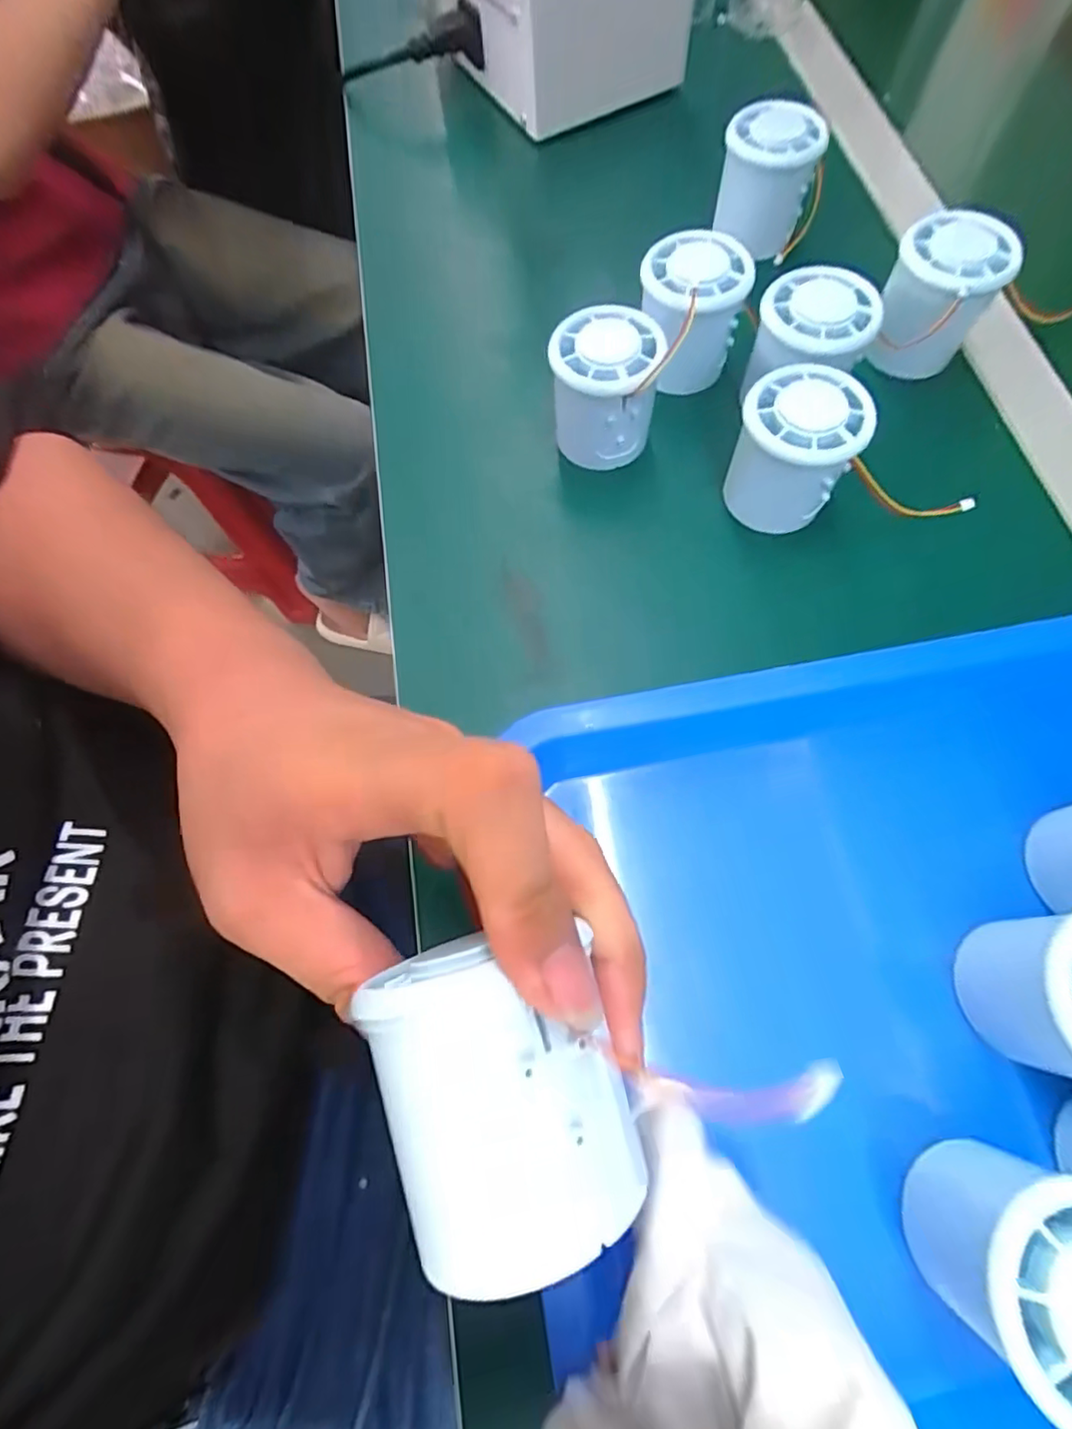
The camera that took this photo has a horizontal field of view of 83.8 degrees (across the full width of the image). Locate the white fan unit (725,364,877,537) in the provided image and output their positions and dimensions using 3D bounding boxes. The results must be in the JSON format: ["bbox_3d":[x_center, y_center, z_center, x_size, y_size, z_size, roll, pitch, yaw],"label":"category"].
[{"bbox_3d":[0.126,-0.129,0.296,0.053,0.059,0.049,-1,69,2],"label":"white fan unit"}]

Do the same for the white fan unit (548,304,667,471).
[{"bbox_3d":[0.036,-0.171,0.314,0.053,0.061,0.049,12,70,7],"label":"white fan unit"}]

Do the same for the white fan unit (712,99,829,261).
[{"bbox_3d":[0.142,-0.327,0.375,0.058,0.065,0.060,9,70,6],"label":"white fan unit"}]

